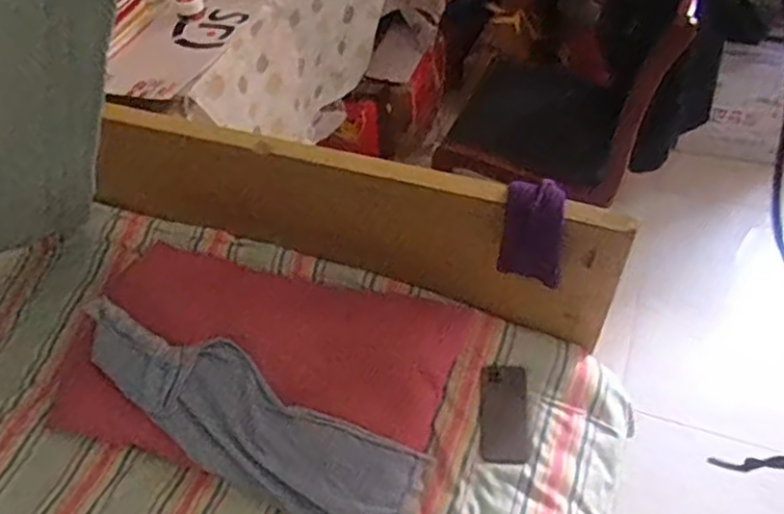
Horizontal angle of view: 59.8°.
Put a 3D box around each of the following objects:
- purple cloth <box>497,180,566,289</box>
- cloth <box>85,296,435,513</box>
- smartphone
[{"bbox_3d":[0.206,-0.028,0.990,0.095,0.169,0.066,15,53,14],"label":"purple cloth"},{"bbox_3d":[-0.244,0.266,1.113,0.665,0.051,0.187,27,70,11],"label":"cloth"},{"bbox_3d":[0.192,0.267,1.170,0.078,0.011,0.164,3,64,5],"label":"smartphone"}]

